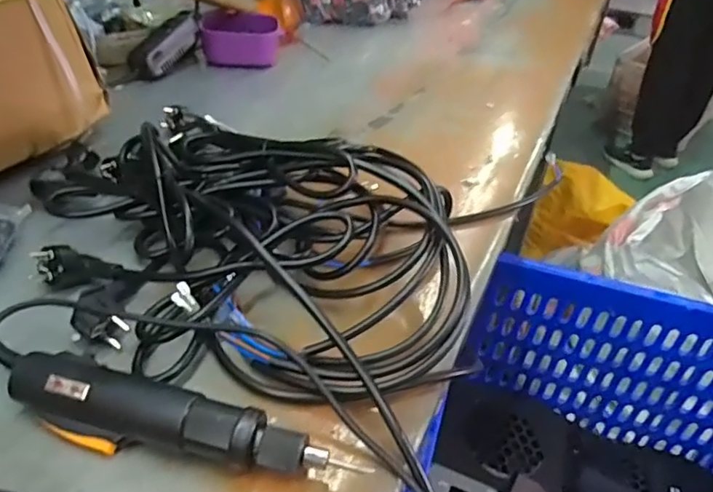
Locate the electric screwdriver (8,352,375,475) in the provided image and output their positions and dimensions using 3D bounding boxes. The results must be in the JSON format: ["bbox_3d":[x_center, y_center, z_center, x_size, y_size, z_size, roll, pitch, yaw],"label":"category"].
[{"bbox_3d":[-0.120,0.112,0.381,0.226,0.035,0.048,8,37,4],"label":"electric screwdriver"}]

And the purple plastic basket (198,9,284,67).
[{"bbox_3d":[-0.198,-0.364,0.992,0.133,0.057,0.144,-1,38,-8],"label":"purple plastic basket"}]

